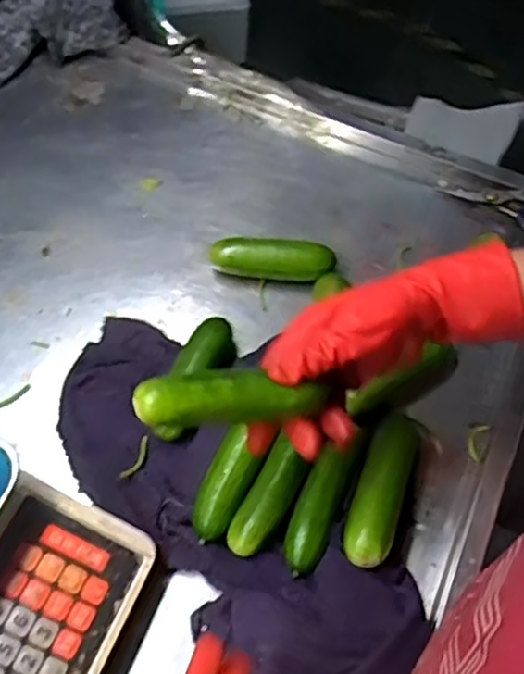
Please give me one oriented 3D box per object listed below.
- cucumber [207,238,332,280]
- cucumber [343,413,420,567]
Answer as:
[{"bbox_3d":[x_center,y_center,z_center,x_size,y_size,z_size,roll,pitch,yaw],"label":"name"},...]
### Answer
[{"bbox_3d":[0.009,-0.071,0.614,0.112,0.035,0.027,5,60,0],"label":"cucumber"},{"bbox_3d":[0.091,0.115,0.504,0.037,0.036,0.127,19,62,9],"label":"cucumber"}]

